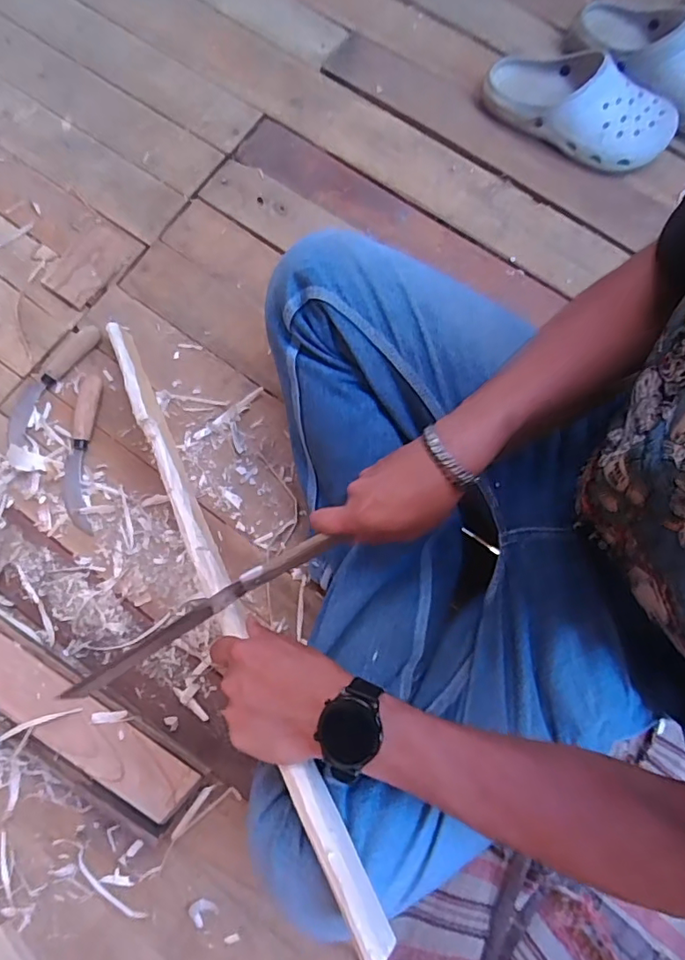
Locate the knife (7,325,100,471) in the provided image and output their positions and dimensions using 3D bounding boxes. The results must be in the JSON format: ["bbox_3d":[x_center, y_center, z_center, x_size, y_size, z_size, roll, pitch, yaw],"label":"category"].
[{"bbox_3d":[-0.396,-0.117,0.708,0.071,0.028,0.210,15,78,2],"label":"knife"}]

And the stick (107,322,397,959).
[{"bbox_3d":[-0.133,0.058,0.507,0.026,0.025,0.668,-29,58,-7],"label":"stick"}]

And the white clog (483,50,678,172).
[{"bbox_3d":[0.349,-0.555,0.789,0.276,0.093,0.128,32,79,5],"label":"white clog"}]

